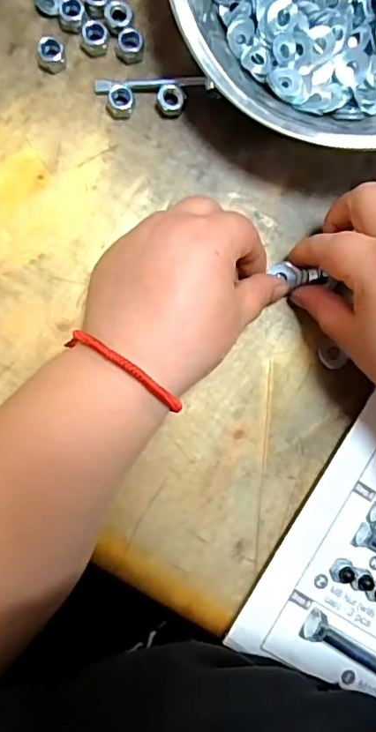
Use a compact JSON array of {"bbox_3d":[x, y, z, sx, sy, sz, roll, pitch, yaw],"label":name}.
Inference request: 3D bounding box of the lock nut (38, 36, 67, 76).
[{"bbox_3d":[-0.079,-0.182,0.309,0.016,0.012,0.018,-16,90,-7],"label":"lock nut"}]

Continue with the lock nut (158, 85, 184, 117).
[{"bbox_3d":[-0.010,-0.159,0.317,0.015,0.009,0.015,10,87,-6],"label":"lock nut"}]

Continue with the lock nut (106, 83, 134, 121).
[{"bbox_3d":[-0.040,-0.156,0.314,0.015,0.008,0.016,0,88,-7],"label":"lock nut"}]

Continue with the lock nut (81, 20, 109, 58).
[{"bbox_3d":[-0.055,-0.194,0.313,0.015,0.008,0.016,16,87,-6],"label":"lock nut"}]

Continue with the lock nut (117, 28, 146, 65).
[{"bbox_3d":[-0.034,-0.190,0.316,0.016,0.008,0.017,-11,90,-7],"label":"lock nut"}]

